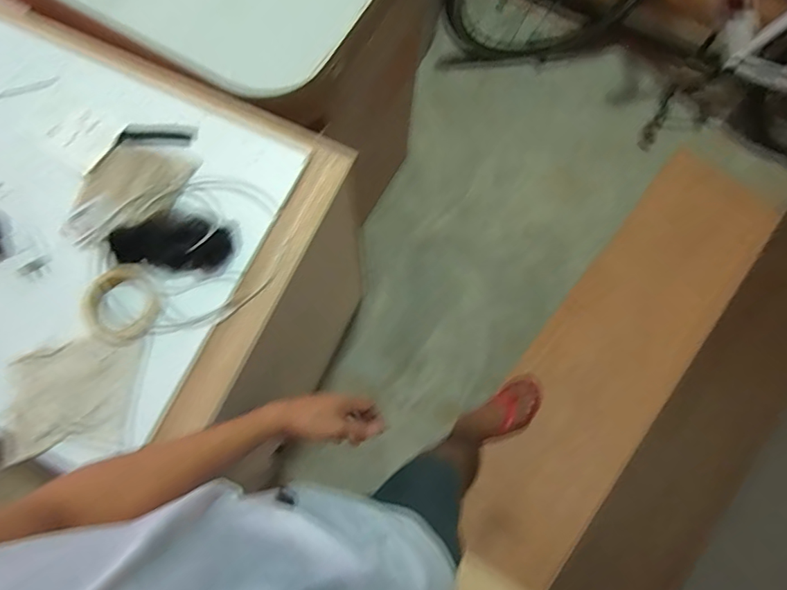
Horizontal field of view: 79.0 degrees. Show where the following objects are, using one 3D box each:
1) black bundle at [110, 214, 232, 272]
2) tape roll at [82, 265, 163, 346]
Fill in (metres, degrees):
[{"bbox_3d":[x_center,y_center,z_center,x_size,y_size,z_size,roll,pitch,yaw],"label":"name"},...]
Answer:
[{"bbox_3d":[-0.313,-0.075,0.677,0.160,0.034,0.073,0,75,-2],"label":"black bundle"},{"bbox_3d":[-0.367,0.015,0.649,0.098,0.032,0.092,0,75,-2],"label":"tape roll"}]

